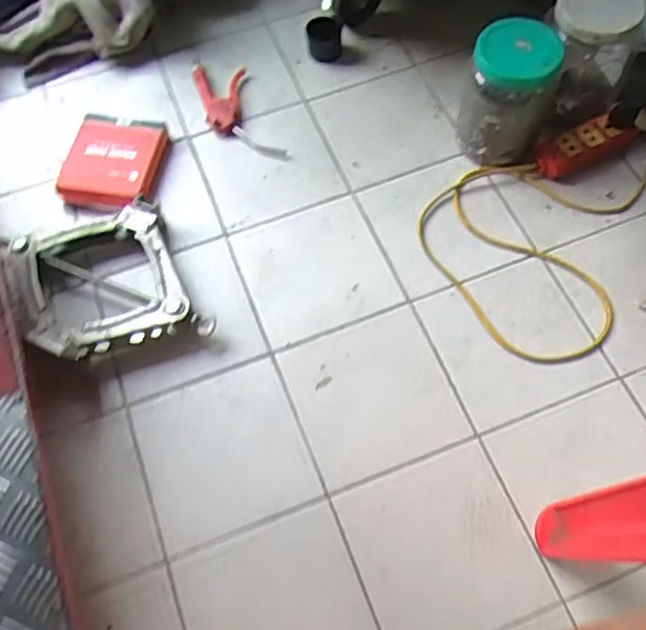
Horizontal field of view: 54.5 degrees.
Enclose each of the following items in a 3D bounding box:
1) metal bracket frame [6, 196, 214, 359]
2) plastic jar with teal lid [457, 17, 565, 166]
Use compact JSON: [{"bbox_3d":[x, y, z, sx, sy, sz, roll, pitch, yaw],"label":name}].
[{"bbox_3d":[-0.289,-0.042,0.830,0.233,0.070,0.214,-18,66,-6],"label":"metal bracket frame"},{"bbox_3d":[0.254,-0.307,0.876,0.105,0.188,0.100,-1,66,2],"label":"plastic jar with teal lid"}]

